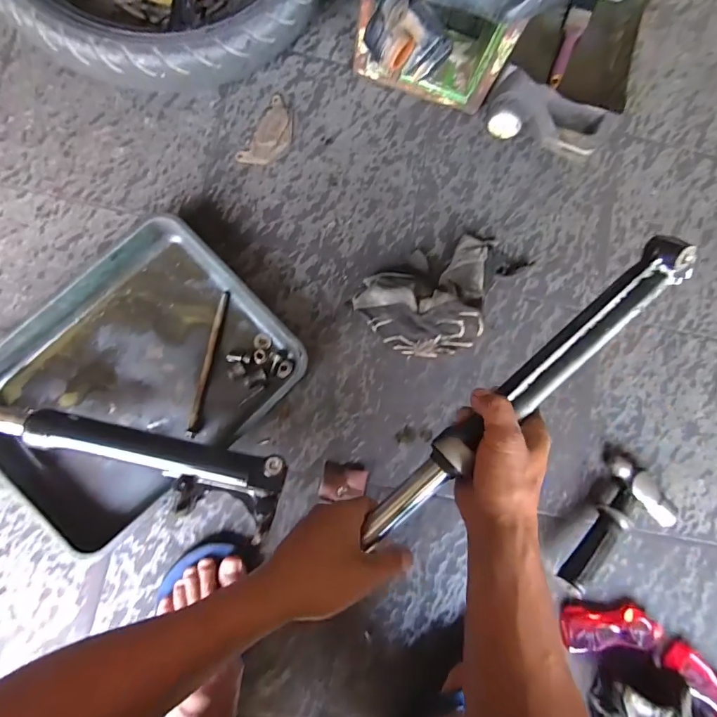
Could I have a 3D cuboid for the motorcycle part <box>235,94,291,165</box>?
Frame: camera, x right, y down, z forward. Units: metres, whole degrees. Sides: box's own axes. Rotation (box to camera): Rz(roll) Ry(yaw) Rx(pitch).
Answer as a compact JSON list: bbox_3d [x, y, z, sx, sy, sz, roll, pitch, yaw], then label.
[{"bbox_3d":[-0.125,-0.321,0.594,0.052,0.014,0.111,29,82,-2],"label":"motorcycle part"}]

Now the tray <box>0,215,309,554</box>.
[{"bbox_3d":[-0.275,0.026,0.520,0.359,0.051,0.275,-42,89,-9],"label":"tray"}]

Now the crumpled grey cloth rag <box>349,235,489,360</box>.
[{"bbox_3d":[0.100,-0.075,0.564,0.191,0.063,0.143,-22,86,-8],"label":"crumpled grey cloth rag"}]

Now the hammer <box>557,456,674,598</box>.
[{"bbox_3d":[0.347,0.235,0.555,0.101,0.052,0.194,37,81,-1],"label":"hammer"}]

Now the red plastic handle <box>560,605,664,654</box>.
[{"bbox_3d":[0.341,0.360,0.552,0.121,0.024,0.045,2,83,-5],"label":"red plastic handle"}]

